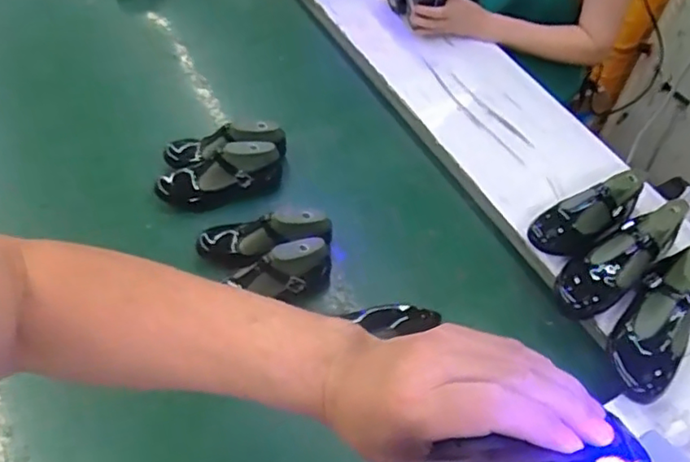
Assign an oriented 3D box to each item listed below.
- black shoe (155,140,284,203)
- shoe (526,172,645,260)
[{"bbox_3d":[-0.201,-0.093,0.966,0.198,0.064,0.058,-18,54,0],"label":"black shoe"},{"bbox_3d":[0.354,-0.026,0.878,0.189,0.055,0.070,-31,58,0],"label":"shoe"}]

